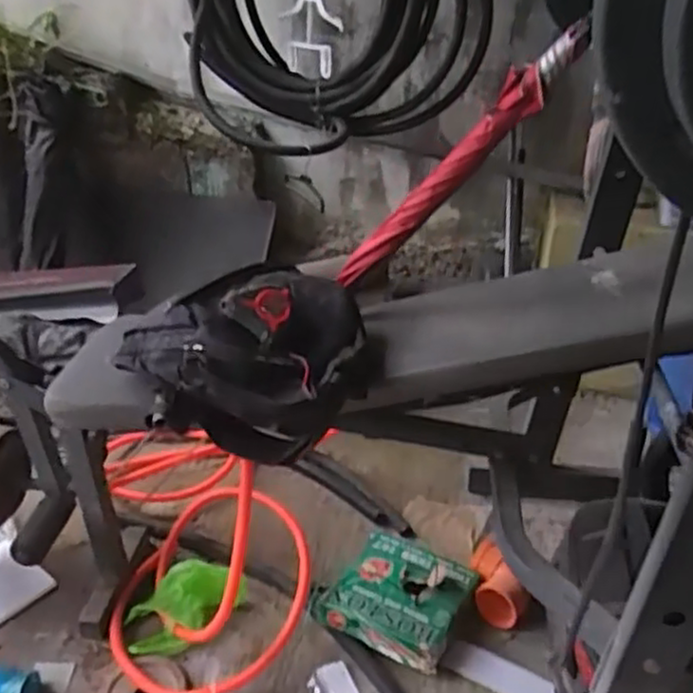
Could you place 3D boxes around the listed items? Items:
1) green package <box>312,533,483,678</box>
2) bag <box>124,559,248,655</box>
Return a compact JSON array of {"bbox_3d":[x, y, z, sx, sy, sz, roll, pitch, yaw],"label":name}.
[{"bbox_3d":[0.093,0.495,1.479,0.285,0.088,0.270,15,29,23],"label":"green package"},{"bbox_3d":[-0.318,0.513,1.438,0.229,0.091,0.166,0,27,-5],"label":"bag"}]

